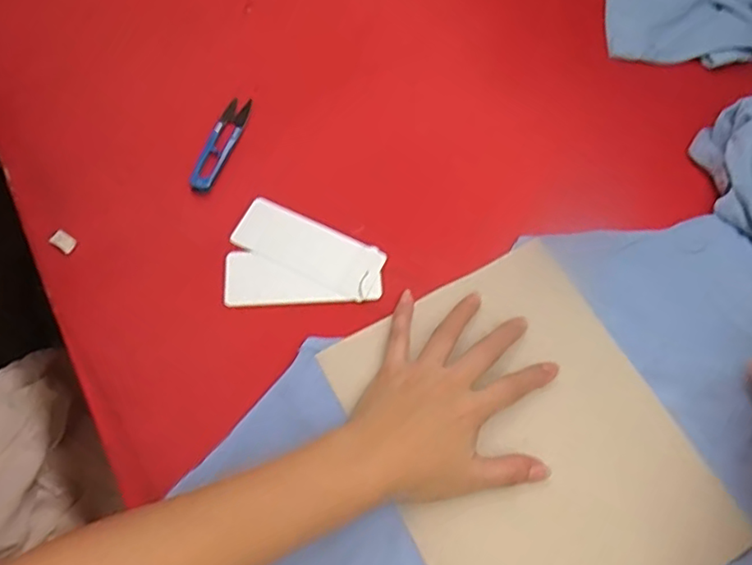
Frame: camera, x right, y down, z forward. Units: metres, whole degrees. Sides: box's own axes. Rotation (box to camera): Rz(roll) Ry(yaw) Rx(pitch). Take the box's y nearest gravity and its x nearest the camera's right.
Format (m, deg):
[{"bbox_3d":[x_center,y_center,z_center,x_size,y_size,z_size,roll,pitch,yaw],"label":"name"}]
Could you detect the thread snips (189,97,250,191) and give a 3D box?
[{"bbox_3d":[-0.132,-0.119,0.506,0.020,0.006,0.098,18,66,6],"label":"thread snips"}]

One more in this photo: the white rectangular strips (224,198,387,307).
[{"bbox_3d":[-0.056,-0.024,0.475,0.120,0.006,0.086,1,66,-2],"label":"white rectangular strips"}]

